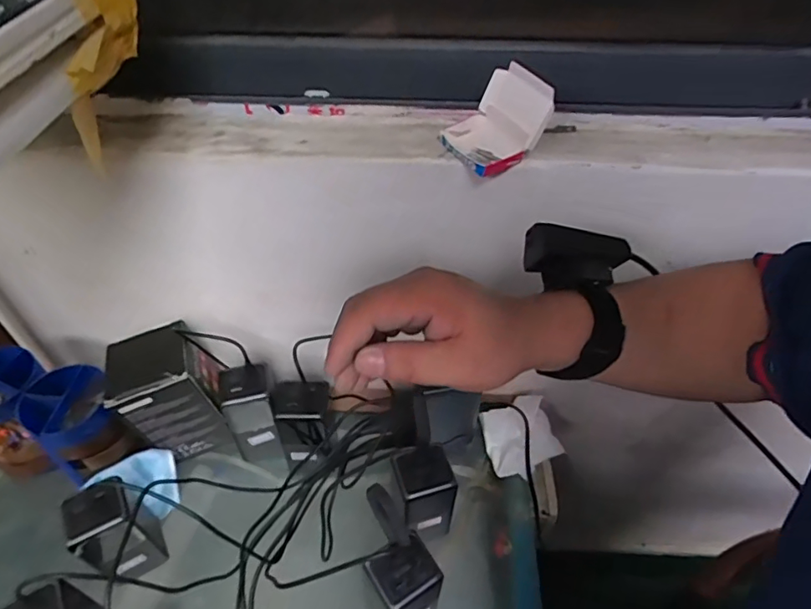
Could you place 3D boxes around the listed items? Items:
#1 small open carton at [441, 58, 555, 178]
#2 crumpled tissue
[{"bbox_3d":[0.072,-0.158,0.448,0.068,0.065,0.070,-26,52,-23],"label":"small open carton"},{"bbox_3d":[0.142,0.160,0.649,0.099,0.049,0.083,-23,51,-21],"label":"crumpled tissue"}]

